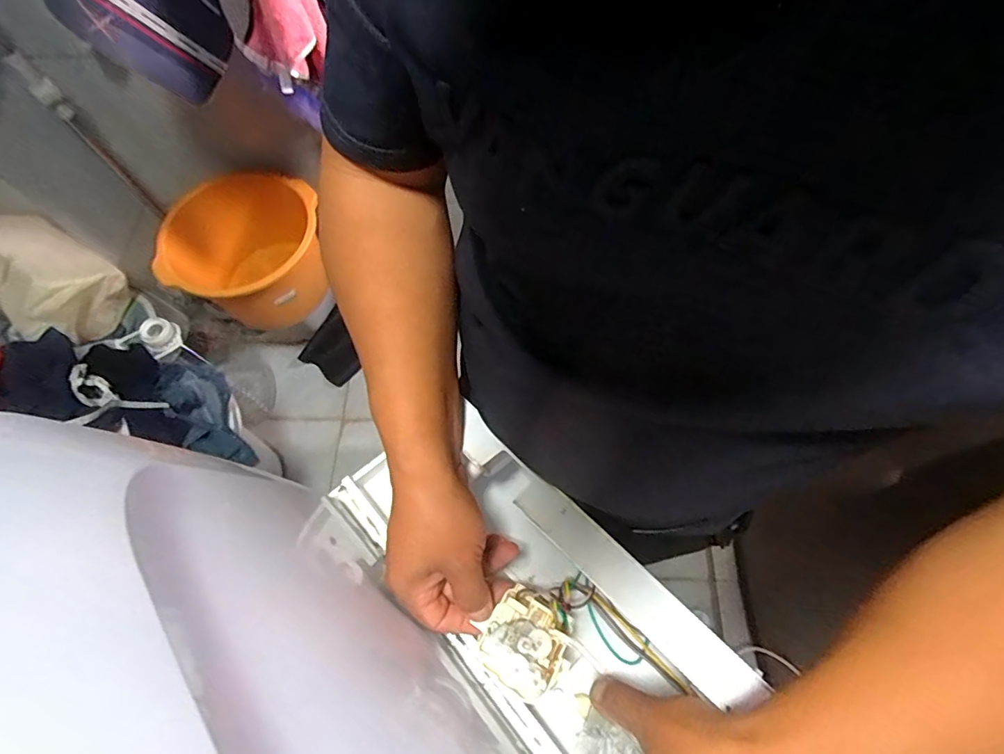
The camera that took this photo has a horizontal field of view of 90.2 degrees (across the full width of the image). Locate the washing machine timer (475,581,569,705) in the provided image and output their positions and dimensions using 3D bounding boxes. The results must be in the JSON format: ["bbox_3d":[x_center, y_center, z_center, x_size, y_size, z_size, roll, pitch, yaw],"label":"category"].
[{"bbox_3d":[0.017,0.188,0.356,0.057,0.022,0.056,34,71,17],"label":"washing machine timer"}]

